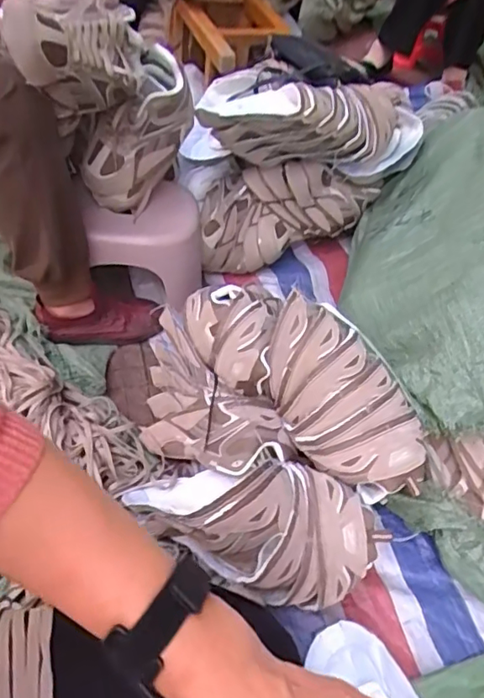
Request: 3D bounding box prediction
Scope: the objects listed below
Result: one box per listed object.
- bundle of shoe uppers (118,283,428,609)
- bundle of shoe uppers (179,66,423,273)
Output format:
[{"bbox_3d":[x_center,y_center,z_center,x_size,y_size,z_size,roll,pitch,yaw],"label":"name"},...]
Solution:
[{"bbox_3d":[0.041,0.121,0.822,0.363,0.251,0.438,5,49,-8],"label":"bundle of shoe uppers"},{"bbox_3d":[0.118,-0.400,1.186,0.447,0.326,0.276,-6,52,-18],"label":"bundle of shoe uppers"}]

